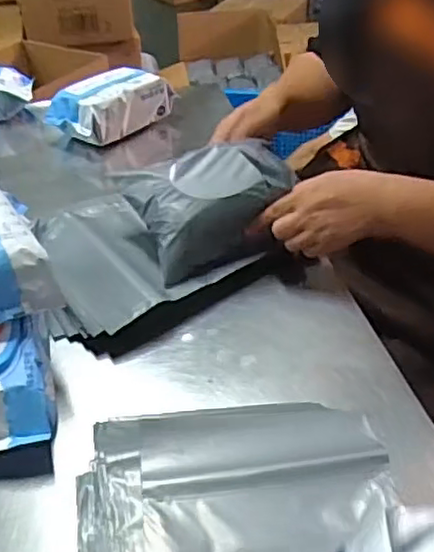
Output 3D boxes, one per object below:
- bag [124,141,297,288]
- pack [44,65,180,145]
[{"bbox_3d":[-0.001,-0.078,0.731,0.165,0.098,0.101,-18,40,-20],"label":"bag"},{"bbox_3d":[-0.167,-0.272,1.025,0.095,0.071,0.185,29,47,34],"label":"pack"}]

